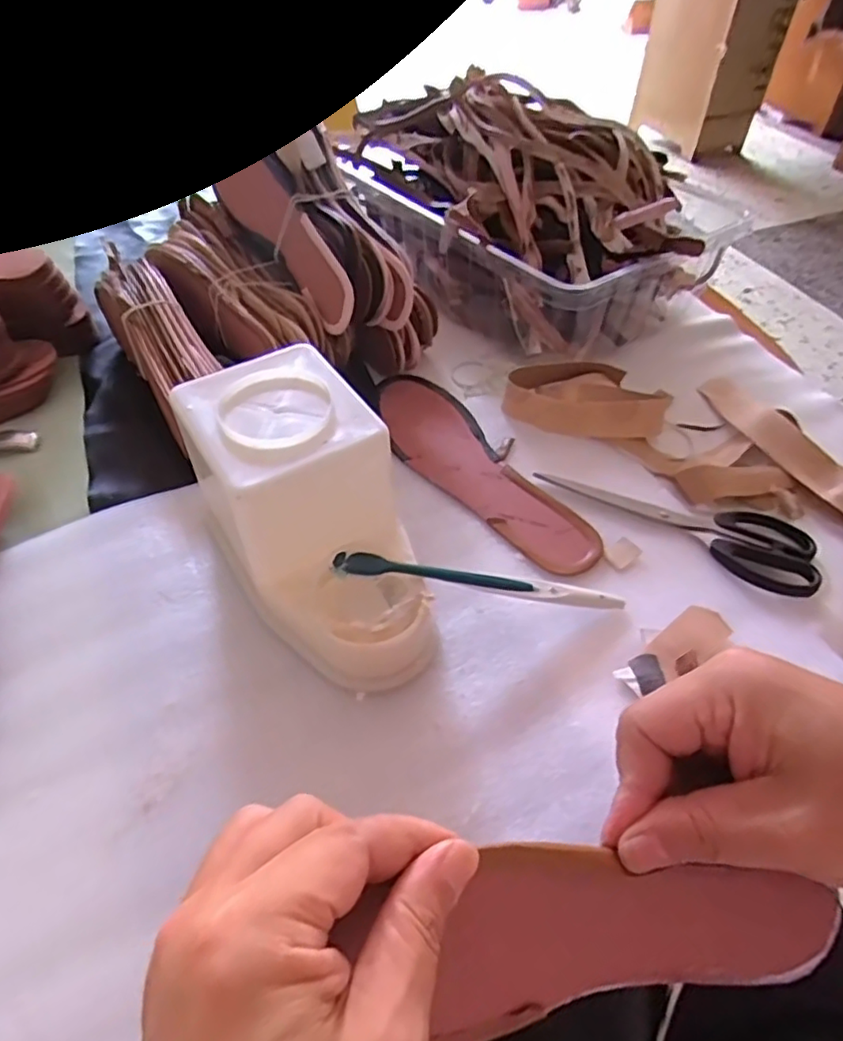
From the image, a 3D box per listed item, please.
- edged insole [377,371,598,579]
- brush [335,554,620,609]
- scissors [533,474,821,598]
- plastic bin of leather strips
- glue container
[{"bbox_3d":[0.044,-0.047,0.497,0.076,0.007,0.249,-32,56,-25],"label":"edged insole"},{"bbox_3d":[0.043,0.039,0.382,0.181,0.011,0.012,10,47,-14],"label":"brush"},{"bbox_3d":[0.192,-0.007,0.464,0.195,0.013,0.075,28,54,23],"label":"scissors"},{"bbox_3d":[0.090,-0.325,0.644,0.249,0.150,0.421,-32,56,-25],"label":"plastic bin of leather strips"},{"bbox_3d":[-0.067,-0.001,0.380,0.102,0.114,0.189,-23,52,-19],"label":"glue container"}]

